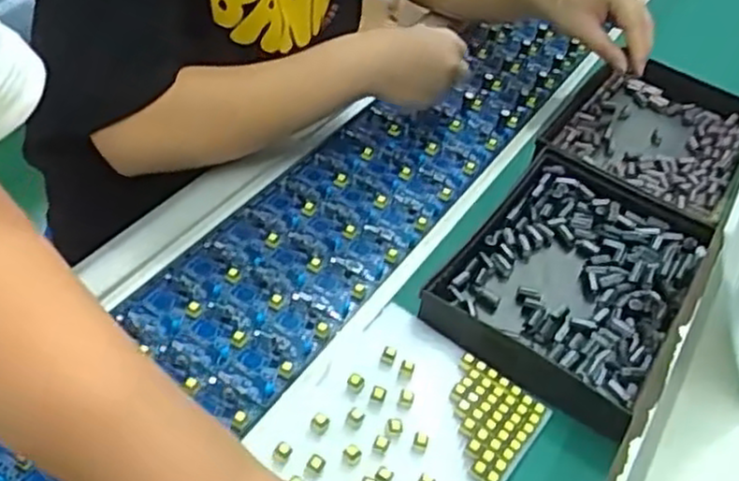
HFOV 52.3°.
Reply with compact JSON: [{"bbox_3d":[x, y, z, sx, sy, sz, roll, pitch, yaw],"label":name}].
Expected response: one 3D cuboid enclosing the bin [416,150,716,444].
[{"bbox_3d":[0.160,0.025,0.591,0.163,0.033,0.237,28,47,19],"label":"bin"}]

